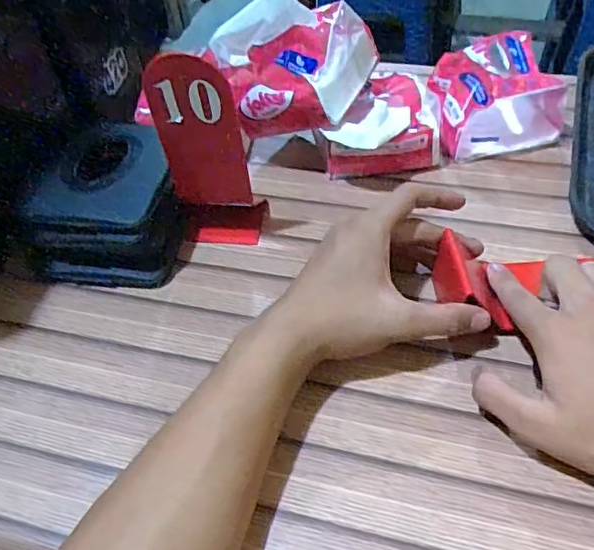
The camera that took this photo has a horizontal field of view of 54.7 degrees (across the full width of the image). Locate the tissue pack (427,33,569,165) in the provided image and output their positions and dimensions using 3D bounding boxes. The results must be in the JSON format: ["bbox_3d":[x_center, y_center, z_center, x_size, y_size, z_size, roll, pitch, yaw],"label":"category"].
[{"bbox_3d":[0.179,-0.163,0.513,0.110,0.074,0.089,-12,49,-5],"label":"tissue pack"}]

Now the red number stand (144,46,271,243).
[{"bbox_3d":[-0.062,-0.091,0.422,0.066,0.155,0.034,-12,49,-5],"label":"red number stand"}]

